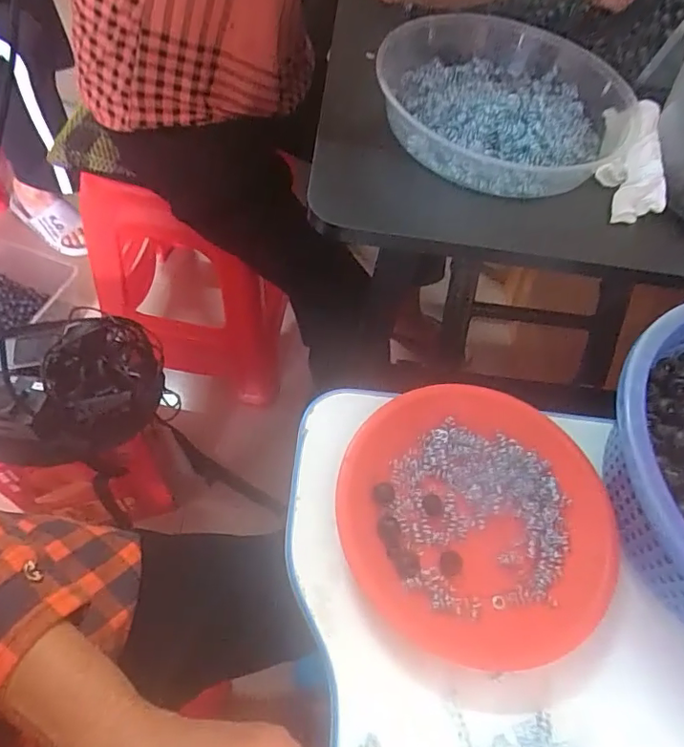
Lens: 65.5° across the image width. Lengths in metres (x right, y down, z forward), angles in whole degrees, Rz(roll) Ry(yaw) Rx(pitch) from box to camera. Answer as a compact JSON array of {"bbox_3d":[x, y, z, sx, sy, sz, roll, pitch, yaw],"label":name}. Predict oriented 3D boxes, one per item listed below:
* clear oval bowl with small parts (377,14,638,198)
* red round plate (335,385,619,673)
[{"bbox_3d":[0.153,-0.249,0.486,0.230,0.053,0.208,6,58,-4],"label":"clear oval bowl with small parts"},{"bbox_3d":[0.099,0.097,0.377,0.191,0.020,0.190,3,58,-5],"label":"red round plate"}]

